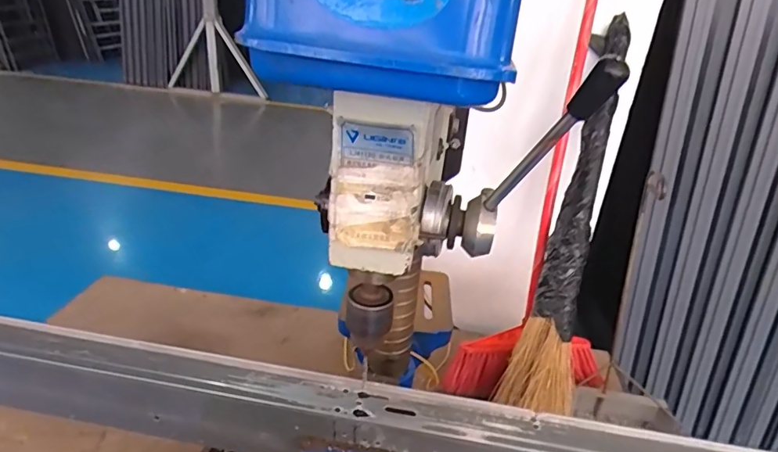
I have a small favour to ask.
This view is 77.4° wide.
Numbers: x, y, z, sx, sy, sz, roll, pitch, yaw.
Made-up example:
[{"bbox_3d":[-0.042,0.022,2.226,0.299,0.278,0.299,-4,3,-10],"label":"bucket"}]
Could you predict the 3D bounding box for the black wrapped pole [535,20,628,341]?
[{"bbox_3d":[0.388,-0.104,0.959,0.078,0.640,0.057,13,-5,16],"label":"black wrapped pole"}]

